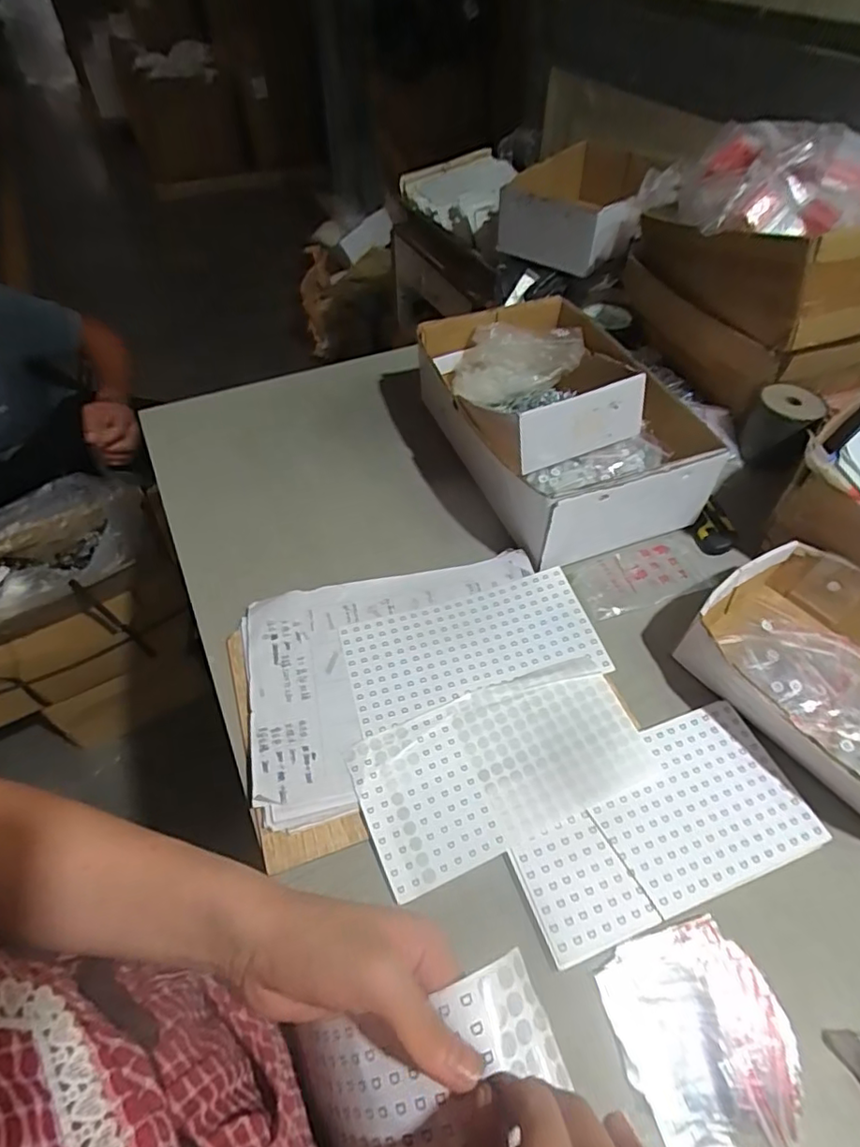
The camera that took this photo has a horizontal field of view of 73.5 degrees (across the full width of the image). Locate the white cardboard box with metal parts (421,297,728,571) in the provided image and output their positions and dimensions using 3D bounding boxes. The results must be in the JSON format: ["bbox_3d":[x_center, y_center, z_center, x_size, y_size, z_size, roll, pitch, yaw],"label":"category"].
[{"bbox_3d":[0.141,-0.188,0.666,0.241,0.116,0.348,-22,55,-16],"label":"white cardboard box with metal parts"}]

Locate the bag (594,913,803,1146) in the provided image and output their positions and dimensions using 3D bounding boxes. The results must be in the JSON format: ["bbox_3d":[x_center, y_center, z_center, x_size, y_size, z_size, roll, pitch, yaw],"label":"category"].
[{"bbox_3d":[0.176,0.294,0.365,0.106,0.012,0.118,-17,52,-14],"label":"bag"}]

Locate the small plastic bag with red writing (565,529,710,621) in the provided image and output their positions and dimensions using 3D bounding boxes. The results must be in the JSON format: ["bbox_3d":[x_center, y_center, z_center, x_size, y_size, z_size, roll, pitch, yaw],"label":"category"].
[{"bbox_3d":[0.224,-0.001,0.605,0.148,0.013,0.076,-15,52,-13],"label":"small plastic bag with red writing"}]

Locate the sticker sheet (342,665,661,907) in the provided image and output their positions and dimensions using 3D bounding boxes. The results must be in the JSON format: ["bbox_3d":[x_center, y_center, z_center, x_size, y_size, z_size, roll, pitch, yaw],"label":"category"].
[{"bbox_3d":[0.057,0.154,0.470,0.227,0.007,0.122,-21,59,-11],"label":"sticker sheet"}]

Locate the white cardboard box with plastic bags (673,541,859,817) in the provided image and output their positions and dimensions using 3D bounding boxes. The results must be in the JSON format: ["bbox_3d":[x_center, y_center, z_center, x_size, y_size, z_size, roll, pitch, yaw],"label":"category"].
[{"bbox_3d":[0.361,0.093,0.499,0.200,0.060,0.243,-34,58,-25],"label":"white cardboard box with plastic bags"}]

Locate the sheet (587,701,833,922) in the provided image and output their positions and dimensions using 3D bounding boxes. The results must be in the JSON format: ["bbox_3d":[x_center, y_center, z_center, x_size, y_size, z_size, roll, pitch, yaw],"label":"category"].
[{"bbox_3d":[0.211,0.180,0.458,0.158,0.004,0.124,-16,54,-14],"label":"sheet"}]

